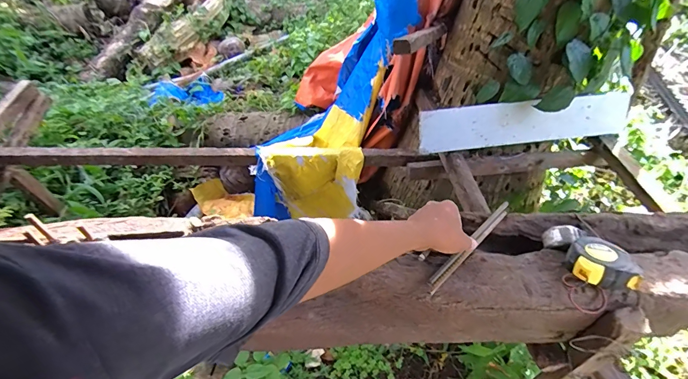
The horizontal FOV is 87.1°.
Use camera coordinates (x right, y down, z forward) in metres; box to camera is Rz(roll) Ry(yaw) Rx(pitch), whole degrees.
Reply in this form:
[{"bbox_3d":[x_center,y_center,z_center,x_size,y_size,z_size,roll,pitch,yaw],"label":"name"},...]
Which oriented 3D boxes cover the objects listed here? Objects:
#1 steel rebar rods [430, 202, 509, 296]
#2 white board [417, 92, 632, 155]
[{"bbox_3d":[0.216,0.090,0.608,0.244,0.010,0.019,-35,60,-30],"label":"steel rebar rods"},{"bbox_3d":[0.508,-0.184,1.014,0.607,0.127,0.016,-8,25,-6],"label":"white board"}]

